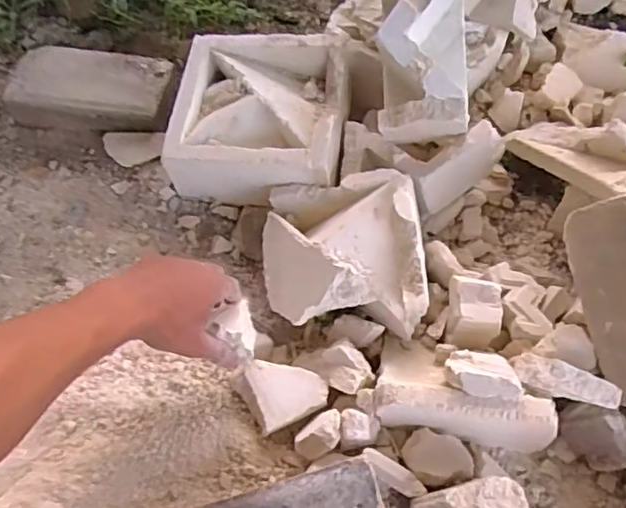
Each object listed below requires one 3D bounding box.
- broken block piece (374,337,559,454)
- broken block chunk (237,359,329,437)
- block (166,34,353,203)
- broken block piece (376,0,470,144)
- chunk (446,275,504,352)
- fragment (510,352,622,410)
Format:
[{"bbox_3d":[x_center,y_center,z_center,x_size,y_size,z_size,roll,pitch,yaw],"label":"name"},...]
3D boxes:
[{"bbox_3d":[0.153,0.130,0.626,0.175,0.049,0.103,13,60,6],"label":"broken block piece"},{"bbox_3d":[-0.029,0.134,0.634,0.076,0.028,0.066,-27,64,-16],"label":"broken block chunk"},{"bbox_3d":[-0.067,-0.163,0.802,0.204,0.115,0.201,9,60,4],"label":"block"},{"bbox_3d":[0.127,-0.232,0.718,0.103,0.079,0.204,0,84,0],"label":"broken block piece"},{"bbox_3d":[0.173,0.061,0.680,0.055,0.035,0.072,5,60,2],"label":"chunk"},{"bbox_3d":[0.243,0.123,0.606,0.103,0.025,0.030,17,61,9],"label":"fragment"}]

